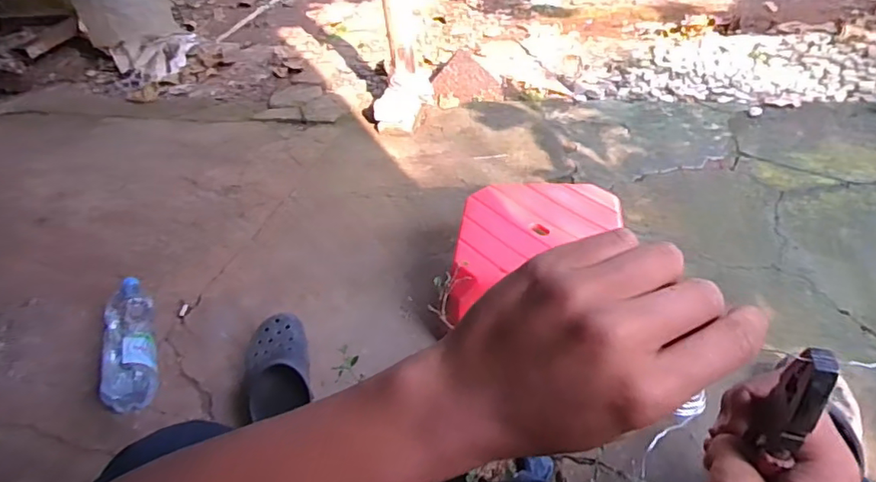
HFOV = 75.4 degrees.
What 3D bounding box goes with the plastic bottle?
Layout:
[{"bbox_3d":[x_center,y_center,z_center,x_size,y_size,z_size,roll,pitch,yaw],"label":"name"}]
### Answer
[{"bbox_3d":[-0.561,0.168,1.027,0.084,0.071,0.343,-21,39,-18],"label":"plastic bottle"}]

